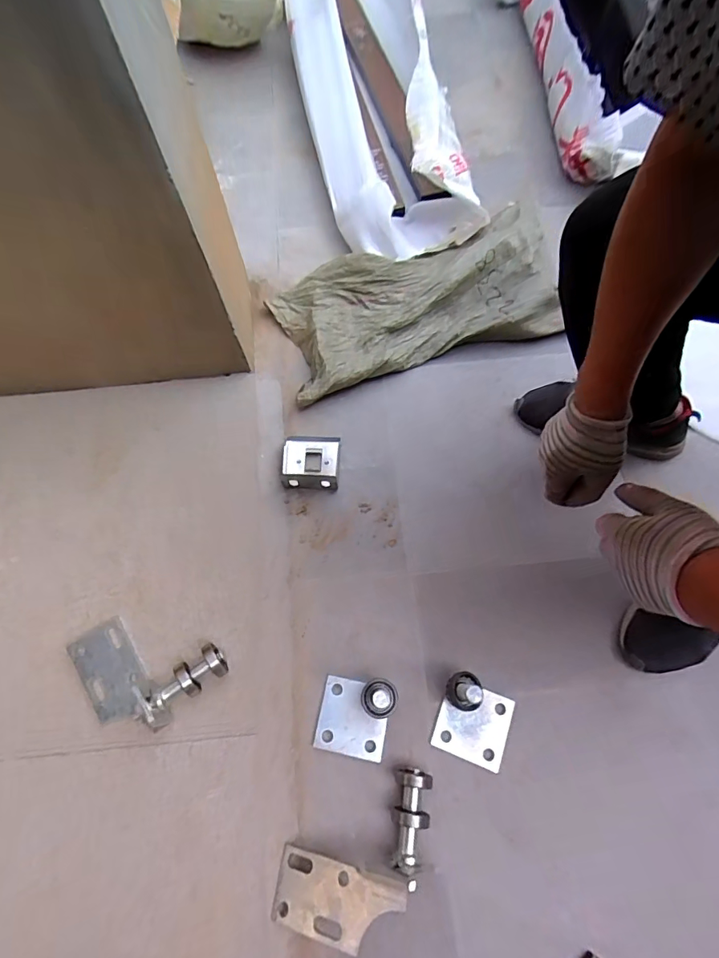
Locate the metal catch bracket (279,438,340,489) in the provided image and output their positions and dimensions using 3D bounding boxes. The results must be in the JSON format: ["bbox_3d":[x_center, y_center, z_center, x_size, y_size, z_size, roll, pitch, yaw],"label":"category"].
[{"bbox_3d":[-0.087,-0.037,0.845,0.105,0.059,0.103,0,66,0],"label":"metal catch bracket"}]

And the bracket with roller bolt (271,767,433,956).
[{"bbox_3d":[0.003,0.481,0.599,0.248,0.091,0.115,-27,69,-11],"label":"bracket with roller bolt"}]

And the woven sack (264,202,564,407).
[{"bbox_3d":[0.105,-0.357,0.948,0.535,0.116,0.289,-17,67,-7],"label":"woven sack"}]

